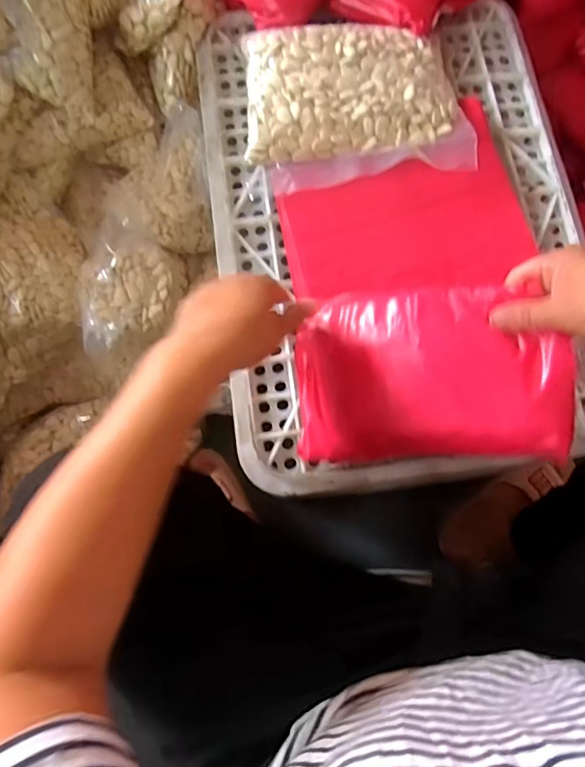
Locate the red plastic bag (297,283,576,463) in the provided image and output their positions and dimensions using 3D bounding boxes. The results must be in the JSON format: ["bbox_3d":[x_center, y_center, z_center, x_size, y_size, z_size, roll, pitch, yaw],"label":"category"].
[{"bbox_3d":[0.110,-0.011,0.423,0.228,0.040,0.151,-6,88,26],"label":"red plastic bag"}]

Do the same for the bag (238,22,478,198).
[{"bbox_3d":[0.069,-0.313,0.540,0.232,0.028,0.202,-3,76,-2],"label":"bag"}]

